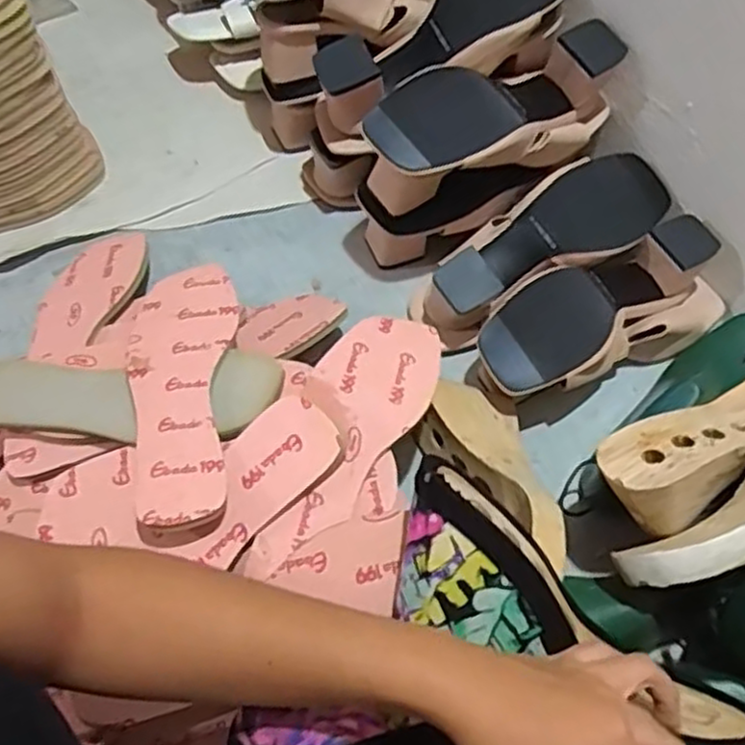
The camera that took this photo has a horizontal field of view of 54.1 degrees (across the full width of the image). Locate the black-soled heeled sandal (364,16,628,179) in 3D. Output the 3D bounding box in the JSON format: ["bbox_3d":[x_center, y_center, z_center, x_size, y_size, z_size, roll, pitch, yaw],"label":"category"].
[{"bbox_3d":[0.106,-0.215,0.618,0.233,0.074,0.090,-26,67,-13],"label":"black-soled heeled sandal"}]

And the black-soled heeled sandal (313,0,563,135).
[{"bbox_3d":[0.061,-0.290,0.634,0.231,0.073,0.092,-28,67,-13],"label":"black-soled heeled sandal"}]

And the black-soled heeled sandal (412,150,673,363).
[{"bbox_3d":[0.154,-0.115,0.661,0.249,0.080,0.093,-28,67,-13],"label":"black-soled heeled sandal"}]

